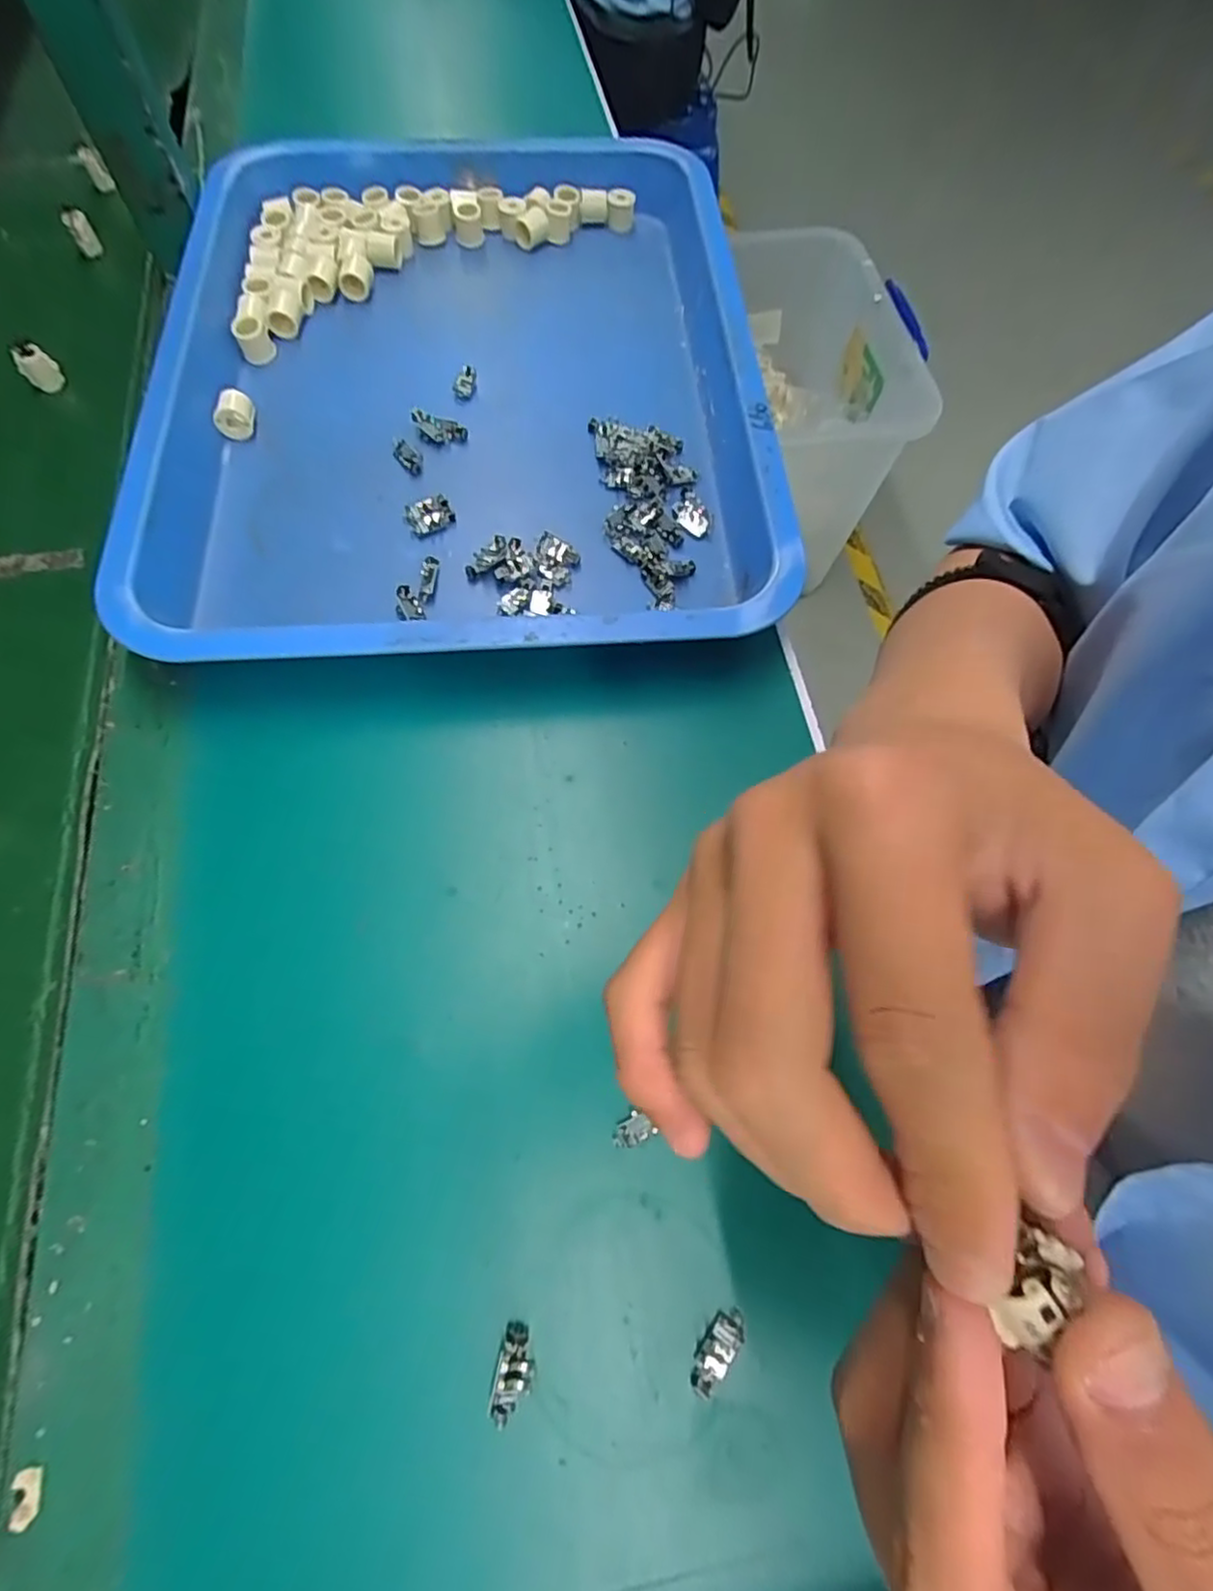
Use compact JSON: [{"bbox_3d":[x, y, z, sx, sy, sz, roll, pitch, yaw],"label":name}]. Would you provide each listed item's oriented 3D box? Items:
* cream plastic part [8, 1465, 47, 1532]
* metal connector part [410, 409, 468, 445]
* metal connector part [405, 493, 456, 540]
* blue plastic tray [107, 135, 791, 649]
[{"bbox_3d":[-0.189,0.228,0.219,0.009,0.004,0.014,-8,67,-4],"label":"cream plastic part"},{"bbox_3d":[-0.100,-0.215,0.399,0.033,0.009,0.017,11,67,4],"label":"metal connector part"},{"bbox_3d":[-0.099,-0.157,0.377,0.025,0.005,0.023,-27,70,-11],"label":"metal connector part"},{"bbox_3d":[-0.085,-0.261,0.410,0.332,0.043,0.428,-4,67,-3],"label":"blue plastic tray"}]

